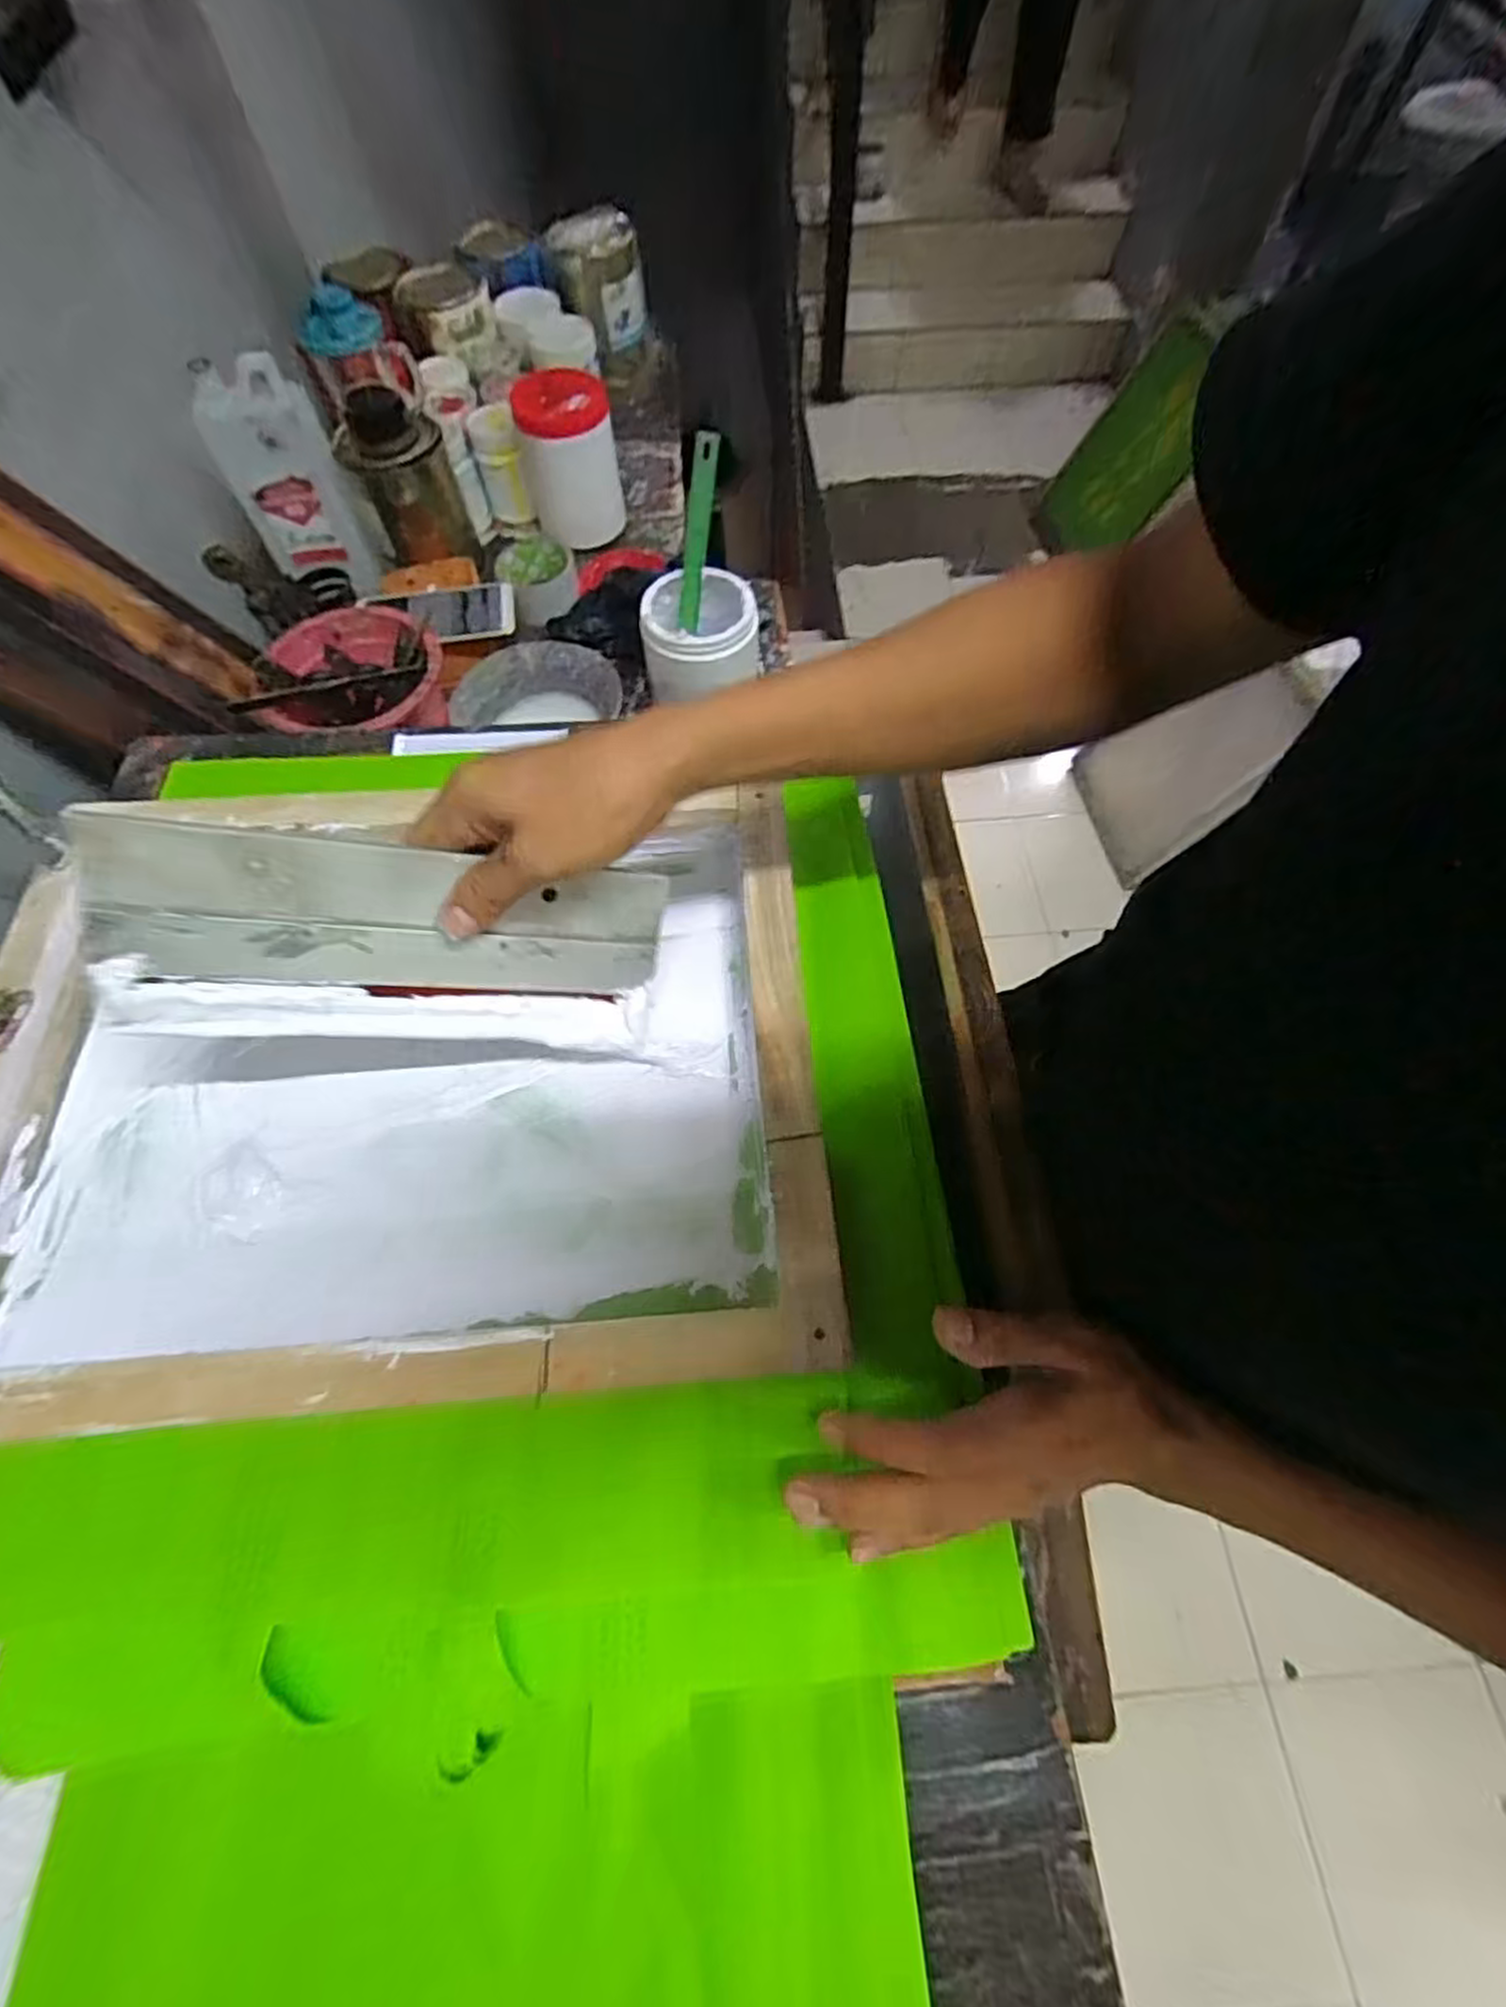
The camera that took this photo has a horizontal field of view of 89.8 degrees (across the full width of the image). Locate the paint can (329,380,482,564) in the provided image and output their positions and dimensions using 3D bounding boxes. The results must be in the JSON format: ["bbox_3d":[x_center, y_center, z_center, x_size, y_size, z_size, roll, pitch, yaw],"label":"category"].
[{"bbox_3d":[-0.368,-0.561,0.808,0.099,0.150,0.097,-12,65,-5],"label":"paint can"}]

